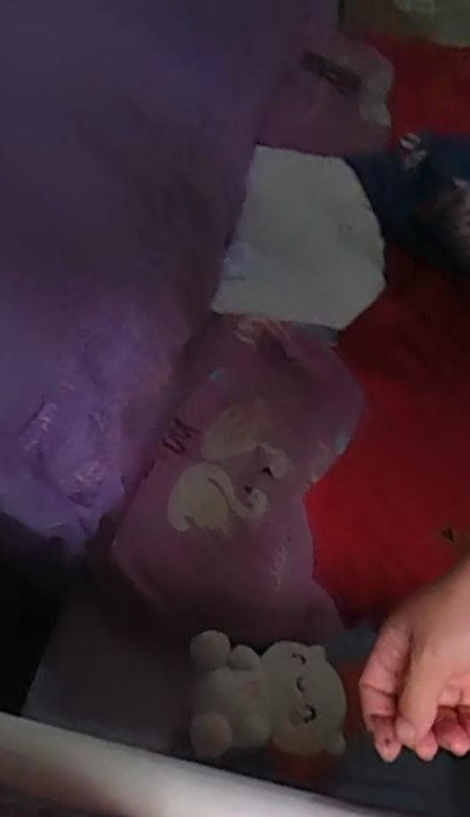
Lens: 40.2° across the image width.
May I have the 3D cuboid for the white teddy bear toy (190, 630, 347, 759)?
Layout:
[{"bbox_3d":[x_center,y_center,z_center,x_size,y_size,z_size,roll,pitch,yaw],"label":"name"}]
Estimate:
[{"bbox_3d":[0.045,0.375,0.853,0.199,0.051,0.151,-2,54,0],"label":"white teddy bear toy"}]

